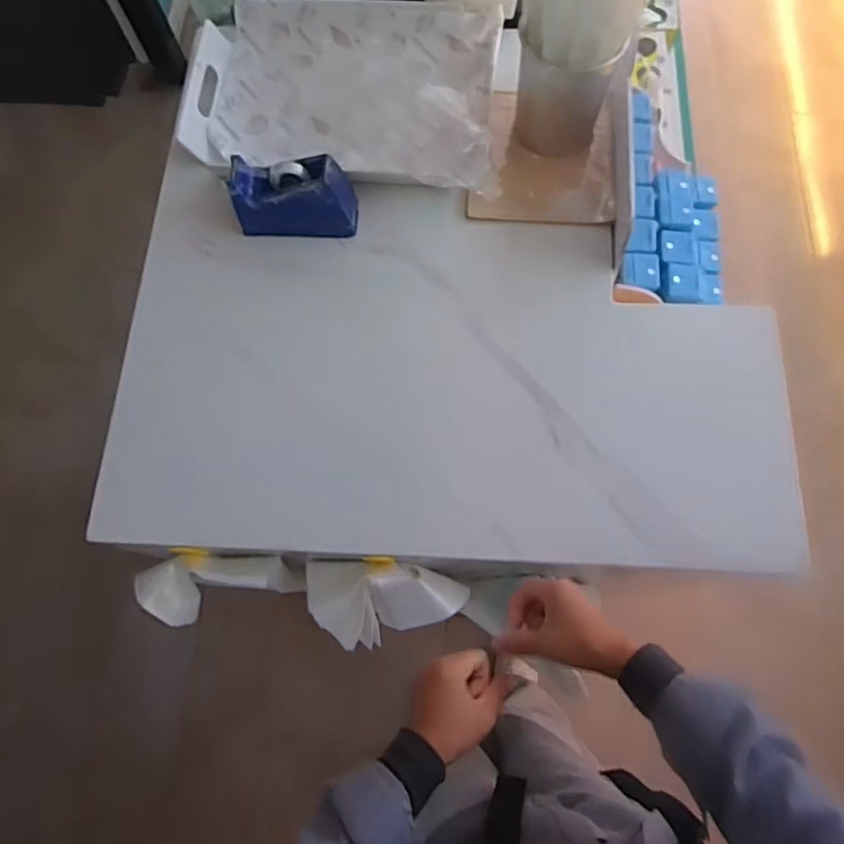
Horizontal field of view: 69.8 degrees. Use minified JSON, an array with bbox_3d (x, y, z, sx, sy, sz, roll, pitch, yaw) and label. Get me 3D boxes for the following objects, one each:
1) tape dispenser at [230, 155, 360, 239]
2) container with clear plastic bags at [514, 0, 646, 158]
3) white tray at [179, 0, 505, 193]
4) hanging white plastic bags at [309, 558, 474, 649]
[{"bbox_3d":[-0.148,-0.263,0.708,0.137,0.075,0.061,0,72,2],"label":"tape dispenser"},{"bbox_3d":[0.169,-0.421,0.669,0.128,0.274,0.102,5,72,3],"label":"container with clear plastic bags"},{"bbox_3d":[-0.104,-0.430,0.787,0.393,0.041,0.279,4,72,3],"label":"white tray"},{"bbox_3d":[-0.031,0.211,0.702,0.197,0.081,0.093,10,71,-23],"label":"hanging white plastic bags"}]

